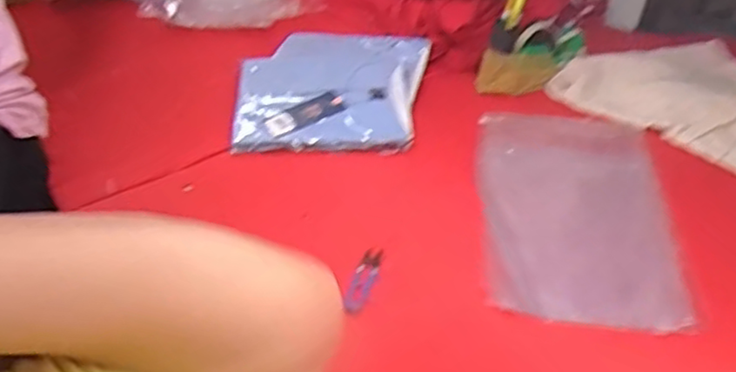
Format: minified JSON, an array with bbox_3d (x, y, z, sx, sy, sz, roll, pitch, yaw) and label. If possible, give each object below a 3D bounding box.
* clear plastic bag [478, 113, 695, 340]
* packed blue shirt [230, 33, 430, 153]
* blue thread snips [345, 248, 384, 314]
[{"bbox_3d":[0.267,0.016,0.871,0.232,0.007,0.393,6,41,6],"label":"clear plastic bag"},{"bbox_3d":[-0.056,-0.166,1.050,0.274,0.032,0.321,4,41,4],"label":"packed blue shirt"},{"bbox_3d":[-0.006,0.108,0.763,0.025,0.005,0.093,12,42,13],"label":"blue thread snips"}]

